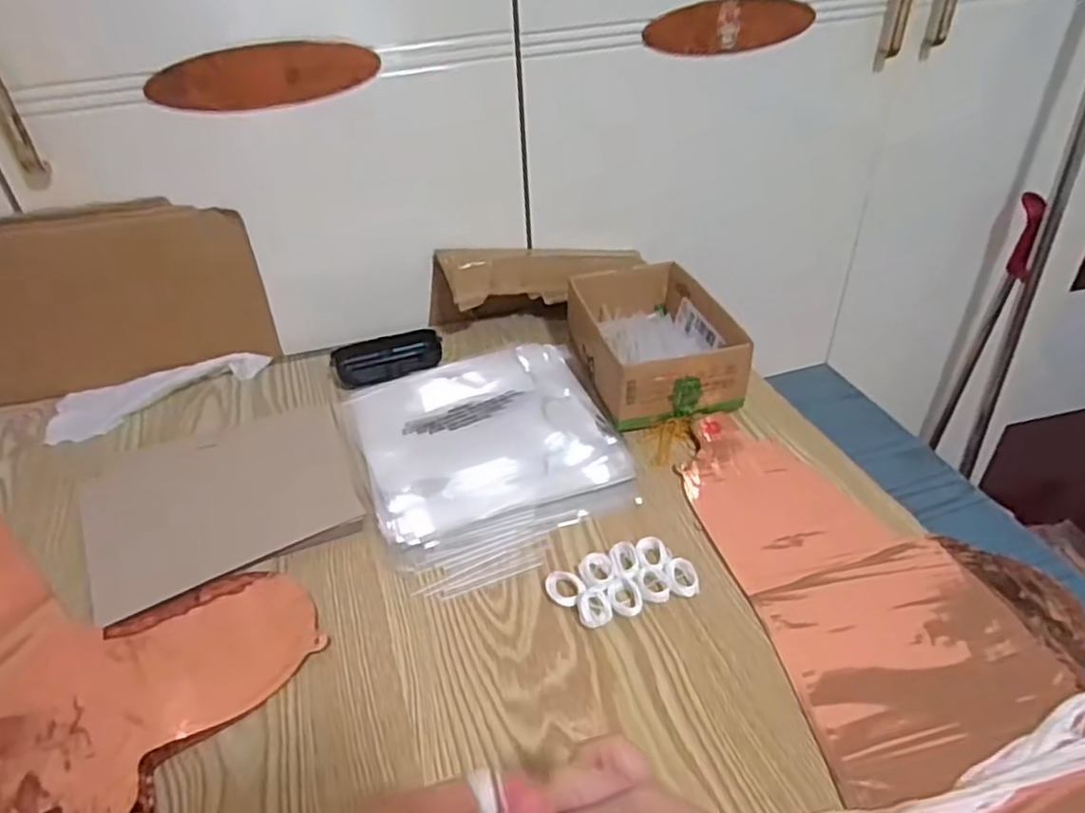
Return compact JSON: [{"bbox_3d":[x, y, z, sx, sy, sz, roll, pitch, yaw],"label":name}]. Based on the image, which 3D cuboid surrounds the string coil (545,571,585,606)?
[{"bbox_3d":[0.015,0.127,0.489,0.028,0.008,0.022,16,42,22],"label":"string coil"}]

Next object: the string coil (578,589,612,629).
[{"bbox_3d":[0.036,0.137,0.474,0.023,0.010,0.025,-1,38,1],"label":"string coil"}]

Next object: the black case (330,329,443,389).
[{"bbox_3d":[-0.158,-0.050,0.713,0.107,0.027,0.045,-14,40,-15],"label":"black case"}]

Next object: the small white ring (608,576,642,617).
[{"bbox_3d":[0.057,0.131,0.480,0.023,0.009,0.026,3,39,6],"label":"small white ring"}]

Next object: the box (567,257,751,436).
[{"bbox_3d":[0.104,-0.066,0.677,0.125,0.067,0.186,-8,39,-7],"label":"box"}]

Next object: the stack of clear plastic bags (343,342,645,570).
[{"bbox_3d":[-0.048,0.023,0.615,0.214,0.019,0.236,-13,40,-14],"label":"stack of clear plastic bags"}]

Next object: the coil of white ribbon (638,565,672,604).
[{"bbox_3d":[0.078,0.124,0.489,0.023,0.008,0.026,0,38,2],"label":"coil of white ribbon"}]

